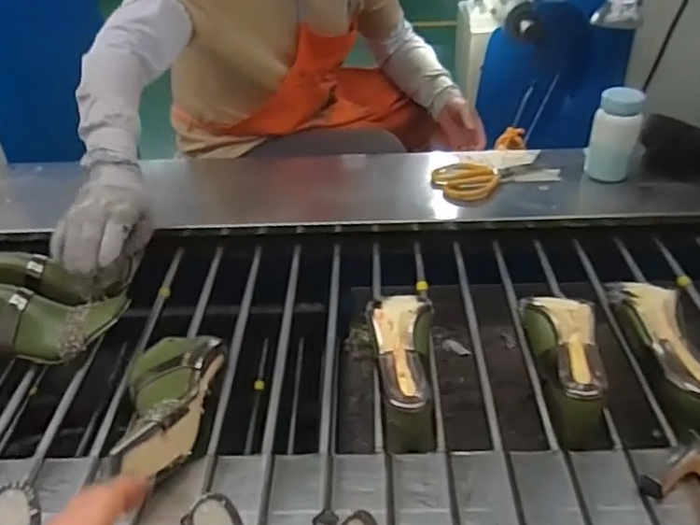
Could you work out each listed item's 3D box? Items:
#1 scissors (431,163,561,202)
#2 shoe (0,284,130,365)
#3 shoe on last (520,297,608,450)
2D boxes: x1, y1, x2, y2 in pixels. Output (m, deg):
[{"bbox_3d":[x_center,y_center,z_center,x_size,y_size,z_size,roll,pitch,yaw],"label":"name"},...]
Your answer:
[{"bbox_3d":[0.239,-0.152,1.054,0.208,0.019,0.125,-15,39,-19],"label":"scissors"},{"bbox_3d":[-0.406,0.085,0.788,0.234,0.097,0.072,-5,37,-5],"label":"shoe"},{"bbox_3d":[0.259,0.114,0.713,0.068,0.068,0.192,-2,50,-2],"label":"shoe on last"}]

